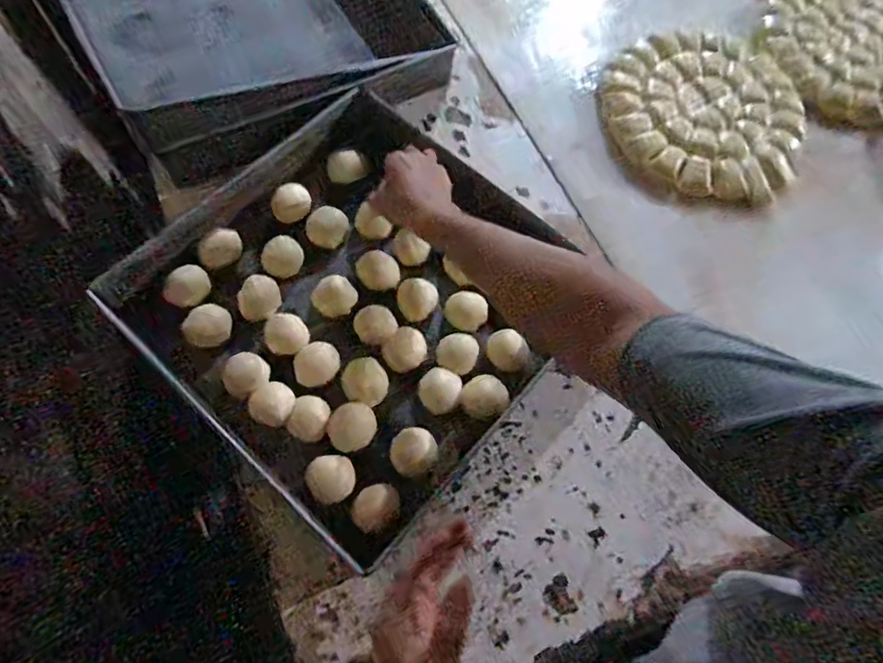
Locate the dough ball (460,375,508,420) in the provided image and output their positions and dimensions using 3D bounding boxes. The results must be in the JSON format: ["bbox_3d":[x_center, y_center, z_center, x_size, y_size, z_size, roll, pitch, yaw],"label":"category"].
[{"bbox_3d":[0.047,0.072,0.565,0.051,0.028,0.047,0,72,-1],"label":"dough ball"}]

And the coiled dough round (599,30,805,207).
[{"bbox_3d":[0.367,-0.316,0.741,0.271,0.028,0.278,0,72,-1],"label":"coiled dough round"}]

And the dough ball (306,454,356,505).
[{"bbox_3d":[-0.112,0.149,0.526,0.048,0.035,0.045,0,72,-1],"label":"dough ball"}]

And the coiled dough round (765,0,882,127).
[{"bbox_3d":[0.632,-0.438,0.795,0.257,0.029,0.278,-16,73,-6],"label":"coiled dough round"}]

